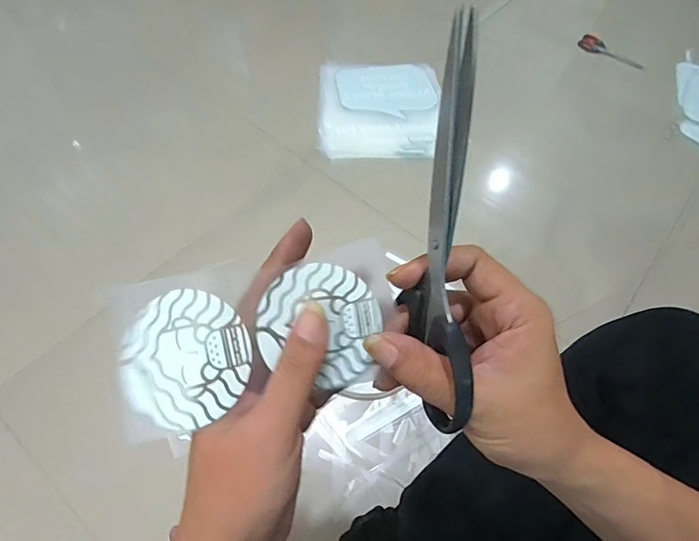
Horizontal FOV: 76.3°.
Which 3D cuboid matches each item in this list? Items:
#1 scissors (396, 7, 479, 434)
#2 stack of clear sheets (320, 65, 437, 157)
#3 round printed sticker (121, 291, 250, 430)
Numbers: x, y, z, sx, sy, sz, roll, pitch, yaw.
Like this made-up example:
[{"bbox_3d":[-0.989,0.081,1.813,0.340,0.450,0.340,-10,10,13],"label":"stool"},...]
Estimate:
[{"bbox_3d":[0.045,-0.011,0.221,0.019,0.200,0.054,-5,23,-7],"label":"scissors"},{"bbox_3d":[0.066,-0.332,0.908,0.251,0.030,0.266,0,60,-4],"label":"stack of clear sheets"},{"bbox_3d":[-0.086,0.045,0.228,0.061,0.007,0.067,0,84,4],"label":"round printed sticker"}]

